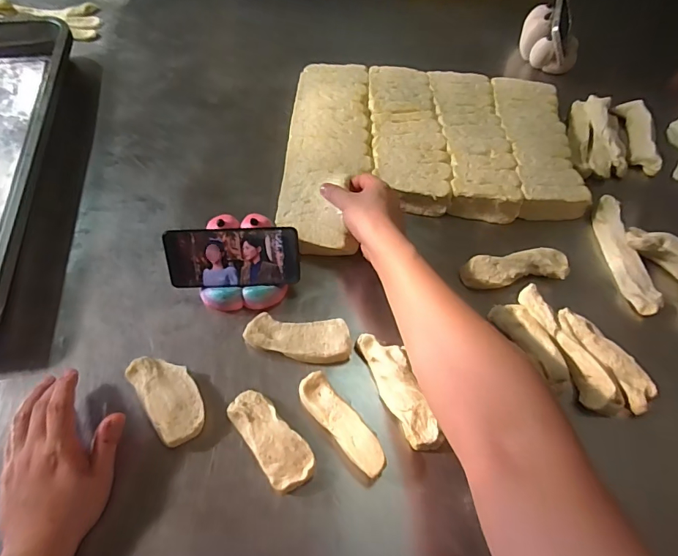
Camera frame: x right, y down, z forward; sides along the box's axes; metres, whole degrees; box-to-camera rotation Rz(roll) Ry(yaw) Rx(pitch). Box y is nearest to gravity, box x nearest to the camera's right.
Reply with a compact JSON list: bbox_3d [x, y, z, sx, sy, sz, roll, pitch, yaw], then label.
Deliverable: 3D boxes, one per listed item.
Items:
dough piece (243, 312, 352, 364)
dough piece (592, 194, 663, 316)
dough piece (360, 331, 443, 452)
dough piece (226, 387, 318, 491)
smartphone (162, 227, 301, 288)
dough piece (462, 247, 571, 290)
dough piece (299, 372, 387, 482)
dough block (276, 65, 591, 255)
[{"bbox_3d":[-0.048,0.077,0.528,0.123,0.036,0.049,5,59,1],"label":"dough piece"},{"bbox_3d":[0.398,-0.033,0.615,0.036,0.037,0.184,-1,60,-2],"label":"dough piece"},{"bbox_3d":[0.069,0.124,0.492,0.045,0.021,0.140,-19,62,-12],"label":"dough piece"},{"bbox_3d":[-0.073,0.170,0.464,0.050,0.026,0.111,-32,65,-19],"label":"dough piece"},{"bbox_3d":[-0.129,-0.023,0.532,0.157,0.073,0.007,-2,24,-2],"label":"smartphone"},{"bbox_3d":[0.244,-0.010,0.596,0.144,0.038,0.047,-7,60,-6],"label":"dough piece"},{"bbox_3d":[0.002,0.158,0.469,0.035,0.027,0.124,-34,66,-20],"label":"dough piece"},{"bbox_3d":[0.147,-0.195,0.683,0.451,0.056,0.357,0,59,-1],"label":"dough block"}]

